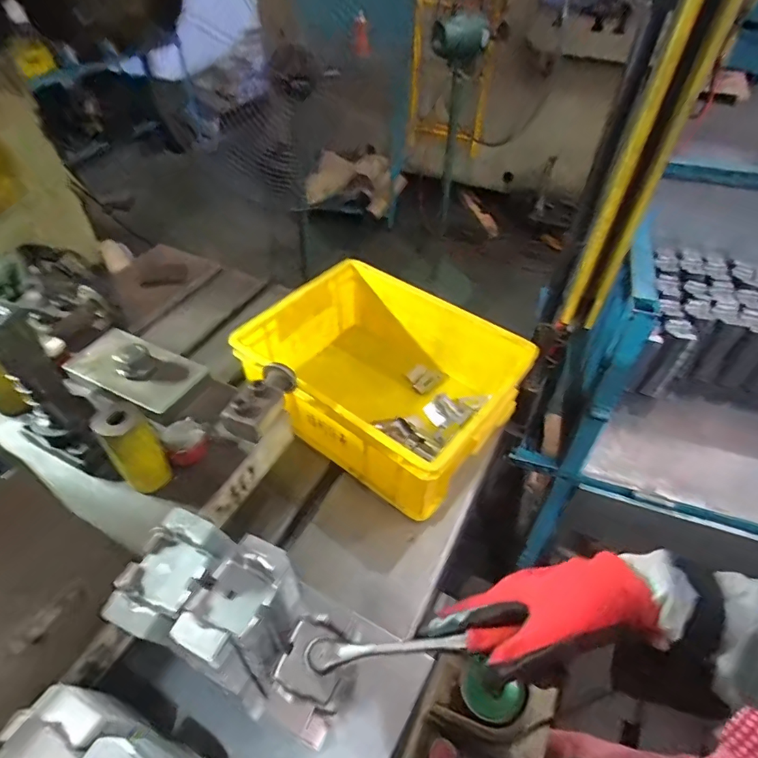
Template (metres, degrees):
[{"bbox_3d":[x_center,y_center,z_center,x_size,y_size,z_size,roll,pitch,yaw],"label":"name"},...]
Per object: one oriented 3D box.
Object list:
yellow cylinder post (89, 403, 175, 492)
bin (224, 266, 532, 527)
[{"bbox_3d":[-0.228,0.066,0.454,0.040,0.096,0.033,-26,52,-24],"label":"yellow cylinder post"},{"bbox_3d":[0.005,0.004,0.697,0.342,0.152,0.262,27,52,23],"label":"bin"}]

